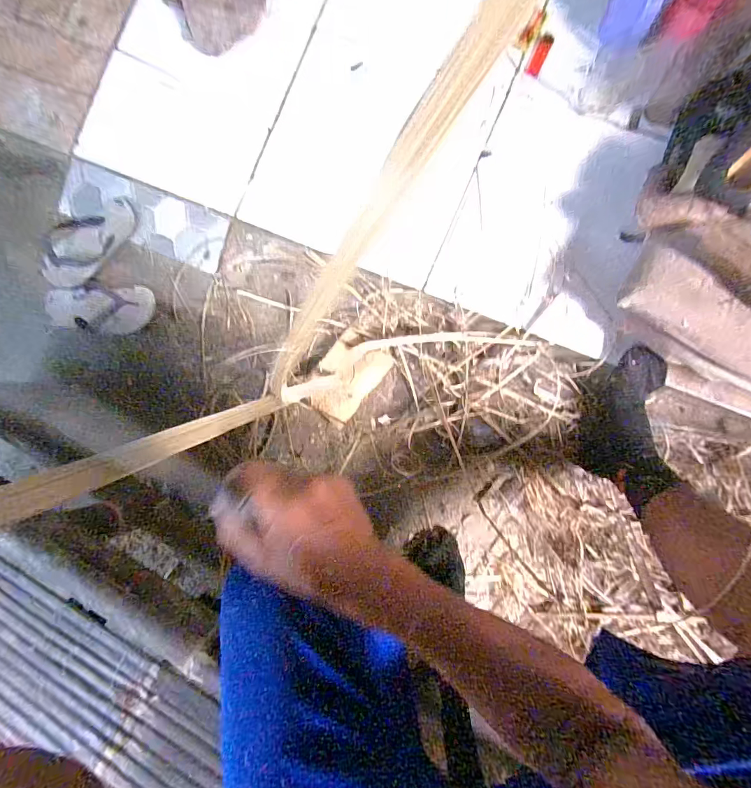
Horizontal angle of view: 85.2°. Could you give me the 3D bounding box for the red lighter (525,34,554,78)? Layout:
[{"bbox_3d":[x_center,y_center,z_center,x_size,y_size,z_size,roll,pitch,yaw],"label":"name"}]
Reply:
[{"bbox_3d":[0.294,-0.605,0.732,0.026,0.013,0.068,24,90,8],"label":"red lighter"}]

